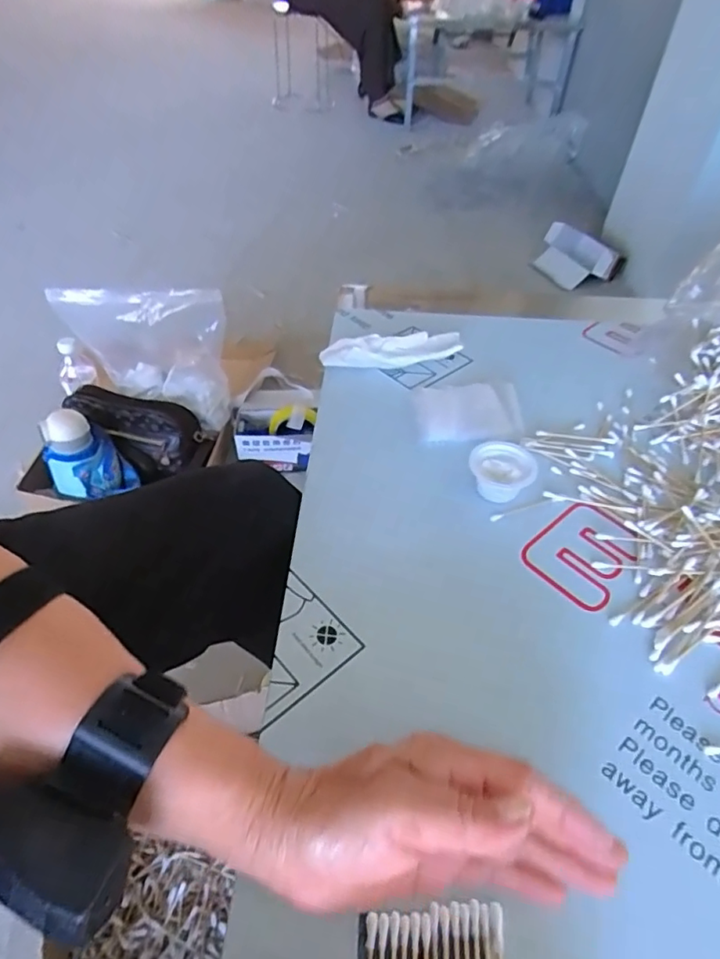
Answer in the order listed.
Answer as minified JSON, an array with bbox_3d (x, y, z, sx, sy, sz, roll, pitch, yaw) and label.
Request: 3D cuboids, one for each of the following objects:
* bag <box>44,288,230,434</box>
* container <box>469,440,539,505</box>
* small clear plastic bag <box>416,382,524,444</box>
[{"bbox_3d":[-0.389,-0.232,1.017,0.316,0.259,0.093,12,47,10],"label":"bag"},{"bbox_3d":[0.120,-0.008,0.466,0.050,0.025,0.052,0,47,0],"label":"container"},{"bbox_3d":[0.102,-0.065,0.527,0.092,0.020,0.077,4,47,3],"label":"small clear plastic bag"}]

